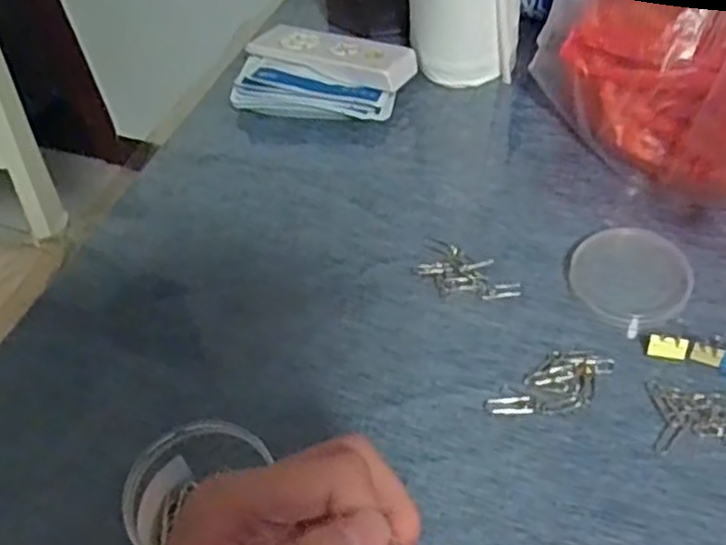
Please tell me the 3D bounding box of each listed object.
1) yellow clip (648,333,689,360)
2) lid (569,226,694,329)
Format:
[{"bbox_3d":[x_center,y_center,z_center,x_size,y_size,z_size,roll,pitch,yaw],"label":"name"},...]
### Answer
[{"bbox_3d":[0.168,0.042,0.406,0.020,0.012,0.009,13,53,16],"label":"yellow clip"},{"bbox_3d":[0.159,0.003,0.438,0.066,0.014,0.063,-3,50,4],"label":"lid"}]

